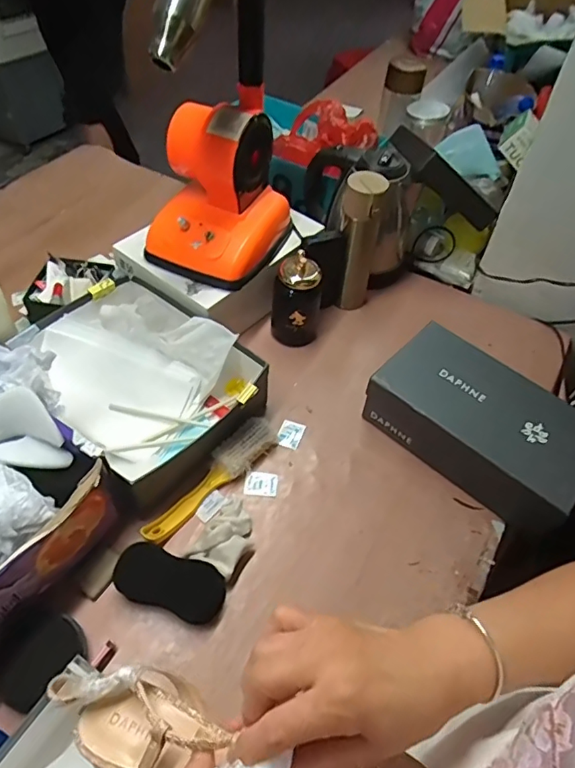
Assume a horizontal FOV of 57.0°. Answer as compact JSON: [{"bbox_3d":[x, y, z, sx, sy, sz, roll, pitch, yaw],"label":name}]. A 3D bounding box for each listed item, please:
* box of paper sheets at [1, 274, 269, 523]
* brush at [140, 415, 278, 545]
[{"bbox_3d":[-0.214,-0.009,0.770,0.253,0.114,0.314,-36,62,-28],"label":"box of paper sheets"},{"bbox_3d":[-0.100,0.128,0.718,0.051,0.034,0.224,35,57,22],"label":"brush"}]

